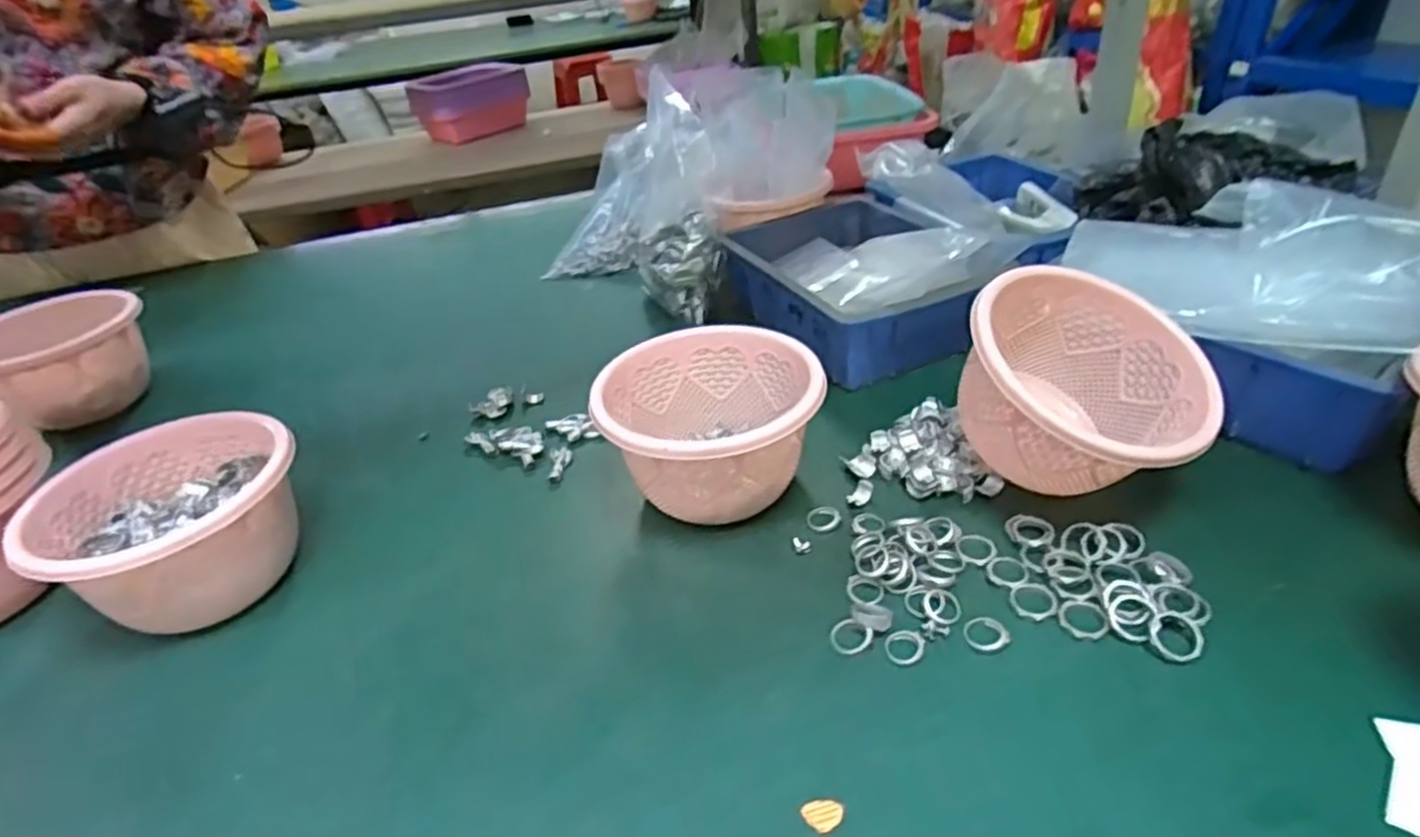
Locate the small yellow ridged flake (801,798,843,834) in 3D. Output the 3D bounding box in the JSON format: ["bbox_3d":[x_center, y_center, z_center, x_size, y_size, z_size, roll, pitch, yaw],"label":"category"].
[{"bbox_3d":[0.051,0.176,0.333,0.018,0.004,0.015,-12,34,-9],"label":"small yellow ridged flake"}]

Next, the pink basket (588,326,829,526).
[{"bbox_3d":[-0.002,0.008,0.513,0.138,0.090,0.136,-14,35,-12],"label":"pink basket"}]

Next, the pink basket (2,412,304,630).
[{"bbox_3d":[-0.346,0.072,0.485,0.142,0.085,0.145,8,36,19],"label":"pink basket"}]

